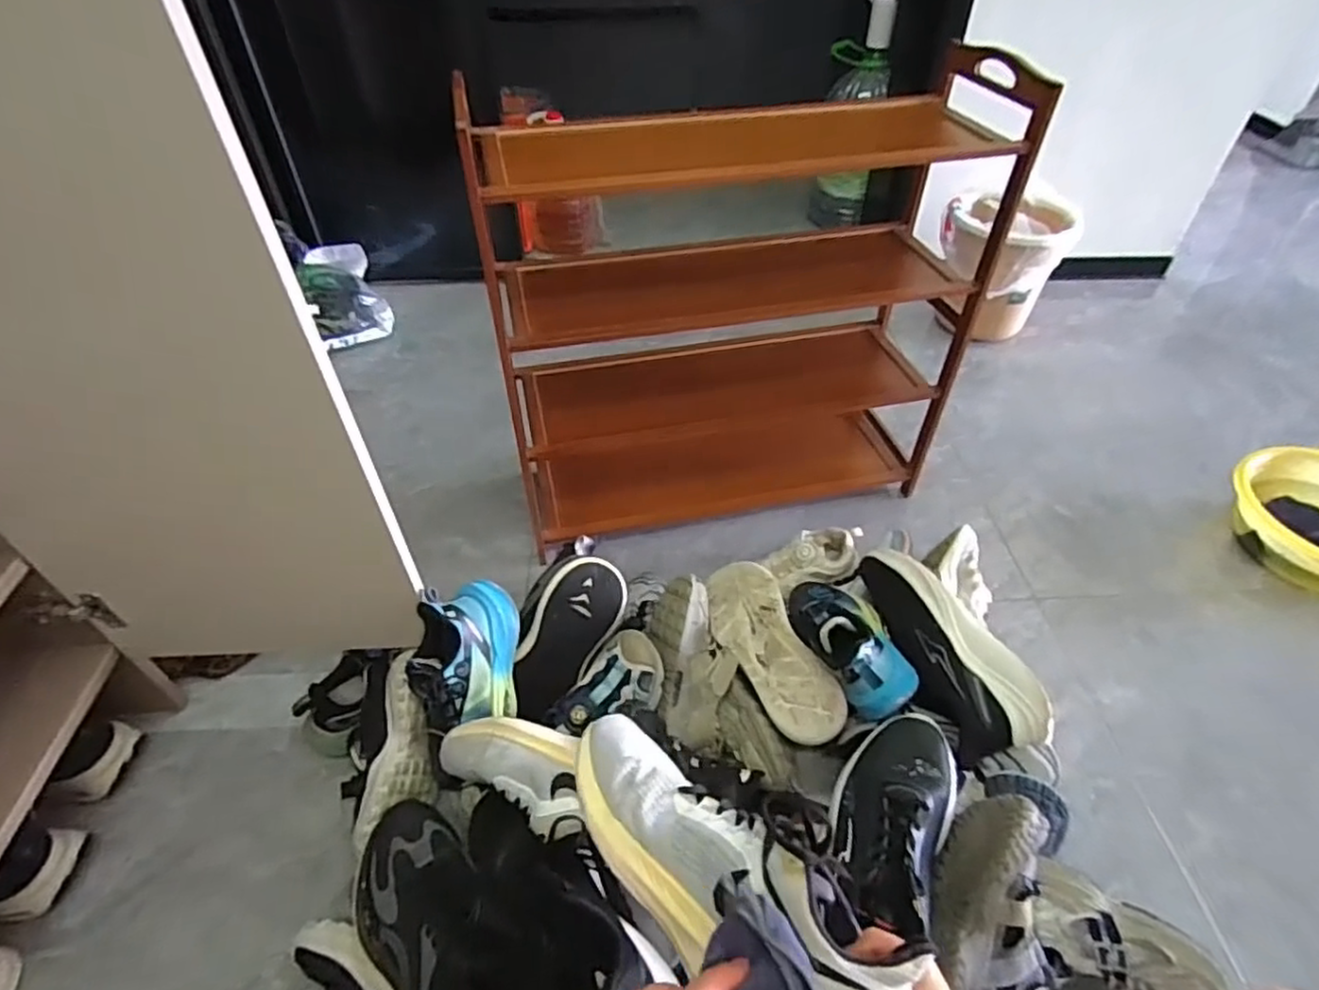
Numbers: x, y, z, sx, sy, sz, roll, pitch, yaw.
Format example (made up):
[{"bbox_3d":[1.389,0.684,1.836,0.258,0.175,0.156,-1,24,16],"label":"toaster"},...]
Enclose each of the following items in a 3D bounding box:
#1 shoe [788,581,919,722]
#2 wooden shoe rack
[{"bbox_3d":[0.244,0.178,0.872,0.106,0.096,0.229,-10,27,-10],"label":"shoe"},{"bbox_3d":[0.103,-0.242,1.058,0.666,0.702,0.288,-9,45,-9],"label":"wooden shoe rack"}]

